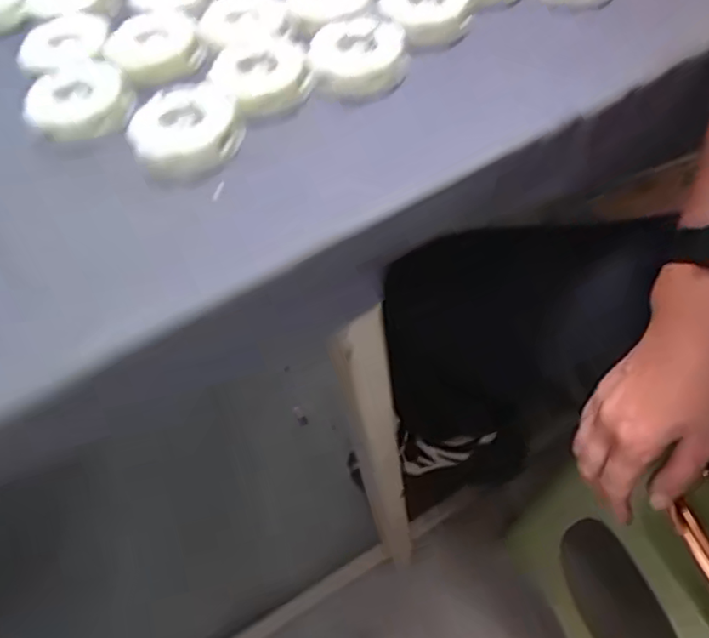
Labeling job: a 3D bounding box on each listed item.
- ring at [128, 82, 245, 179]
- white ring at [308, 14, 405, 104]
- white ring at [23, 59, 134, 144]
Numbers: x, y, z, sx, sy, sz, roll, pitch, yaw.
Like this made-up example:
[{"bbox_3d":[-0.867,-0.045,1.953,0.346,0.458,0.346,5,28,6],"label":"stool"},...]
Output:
[{"bbox_3d":[-0.102,-0.114,0.364,0.063,0.019,0.063,2,56,-2],"label":"ring"},{"bbox_3d":[0.000,-0.174,0.397,0.059,0.028,0.061,2,56,-2],"label":"white ring"},{"bbox_3d":[-0.175,-0.139,0.382,0.061,0.017,0.059,2,56,-2],"label":"white ring"}]

